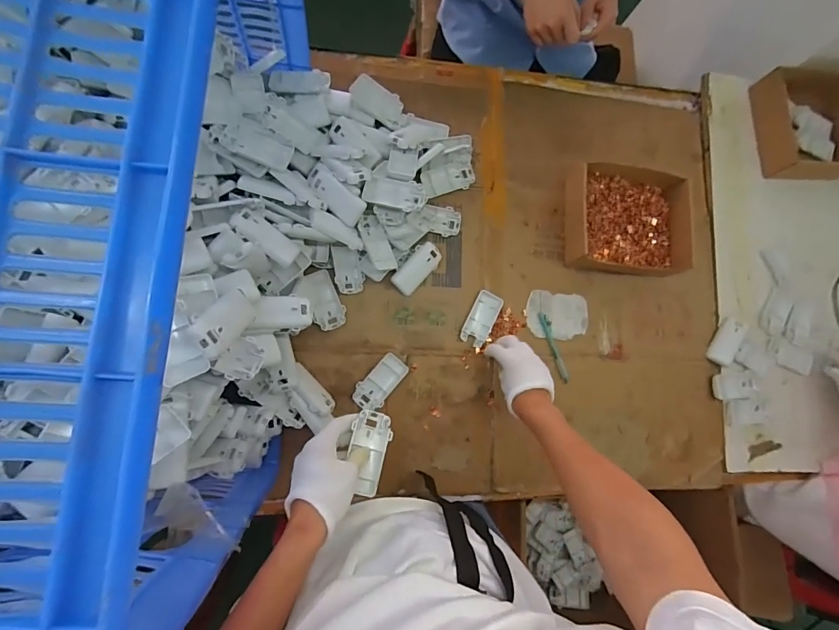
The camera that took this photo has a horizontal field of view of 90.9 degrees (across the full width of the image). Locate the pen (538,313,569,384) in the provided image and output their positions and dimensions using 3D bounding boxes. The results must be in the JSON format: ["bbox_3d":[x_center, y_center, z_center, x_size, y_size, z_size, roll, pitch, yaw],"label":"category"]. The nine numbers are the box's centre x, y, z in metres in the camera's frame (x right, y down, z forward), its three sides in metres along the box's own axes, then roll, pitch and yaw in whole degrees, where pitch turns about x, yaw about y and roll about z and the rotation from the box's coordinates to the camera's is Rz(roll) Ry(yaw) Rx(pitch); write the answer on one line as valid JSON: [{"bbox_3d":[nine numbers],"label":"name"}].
[{"bbox_3d":[0.242,0.058,0.739,0.018,0.009,0.129,-17,86,-8],"label":"pen"}]

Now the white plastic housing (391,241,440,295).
[{"bbox_3d":[-0.004,-0.078,0.697,0.096,0.017,0.046,-47,110,-5],"label":"white plastic housing"}]

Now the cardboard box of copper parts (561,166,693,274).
[{"bbox_3d":[0.378,-0.176,0.756,0.215,0.059,0.193,3,83,-6],"label":"cardboard box of copper parts"}]

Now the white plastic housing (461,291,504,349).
[{"bbox_3d":[0.108,0.007,0.713,0.047,0.009,0.094,27,81,-3],"label":"white plastic housing"}]

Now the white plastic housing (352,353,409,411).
[{"bbox_3d":[-0.065,0.112,0.683,0.052,0.012,0.097,37,81,-1],"label":"white plastic housing"}]

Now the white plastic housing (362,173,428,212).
[{"bbox_3d":[-0.037,-0.192,0.652,0.098,0.022,0.043,8,81,-9],"label":"white plastic housing"}]

